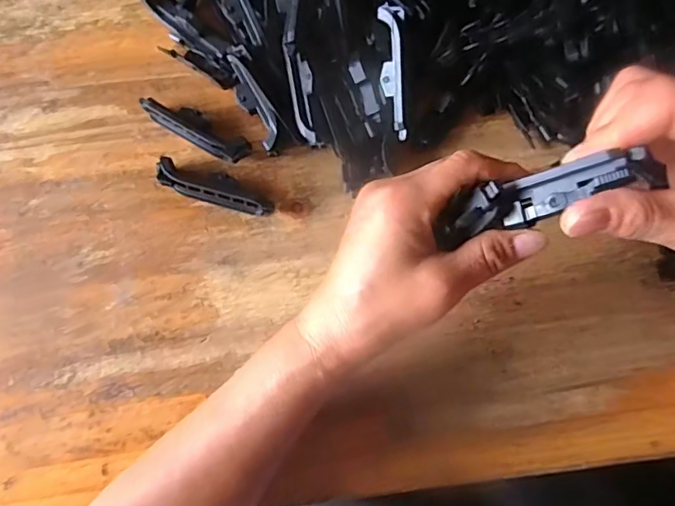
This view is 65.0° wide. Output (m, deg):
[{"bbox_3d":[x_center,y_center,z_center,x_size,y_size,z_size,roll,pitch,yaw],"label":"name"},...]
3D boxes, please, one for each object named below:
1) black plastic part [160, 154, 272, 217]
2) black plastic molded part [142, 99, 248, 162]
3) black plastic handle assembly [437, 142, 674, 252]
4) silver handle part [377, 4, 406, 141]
[{"bbox_3d":[-0.074,-0.040,0.327,0.072,0.015,0.018,17,81,3],"label":"black plastic part"},{"bbox_3d":[-0.089,-0.079,0.335,0.073,0.016,0.018,30,81,5],"label":"black plastic molded part"},{"bbox_3d":[0.085,-0.024,0.225,0.084,0.019,0.019,-18,79,24],"label":"black plastic handle assembly"},{"bbox_3d":[0.034,-0.106,0.313,0.014,0.010,0.075,-6,106,-1],"label":"silver handle part"}]

